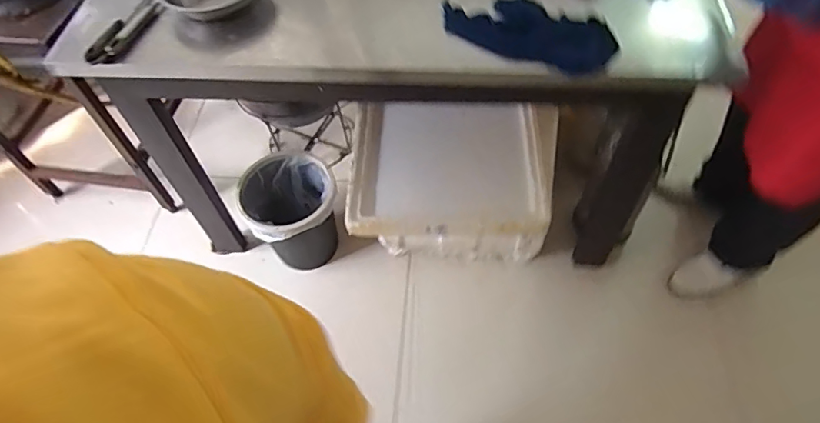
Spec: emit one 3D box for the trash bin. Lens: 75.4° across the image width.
[{"bbox_3d":[-0.306,0.018,1.444,0.223,0.279,0.241,-21,58,-9],"label":"trash bin"}]

